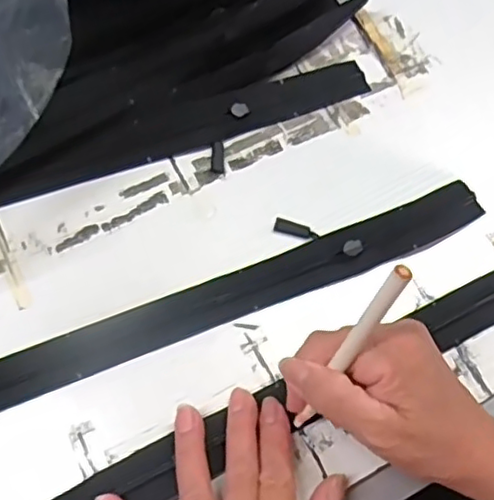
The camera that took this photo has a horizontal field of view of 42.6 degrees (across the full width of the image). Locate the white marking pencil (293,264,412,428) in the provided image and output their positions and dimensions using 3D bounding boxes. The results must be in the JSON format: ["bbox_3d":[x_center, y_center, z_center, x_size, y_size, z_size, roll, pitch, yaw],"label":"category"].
[{"bbox_3d":[0.050,0.055,0.325,0.008,0.133,0.006,34,41,13],"label":"white marking pencil"}]

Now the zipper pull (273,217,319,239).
[{"bbox_3d":[0.034,-0.014,0.426,0.030,0.004,0.010,16,66,5],"label":"zipper pull"}]

